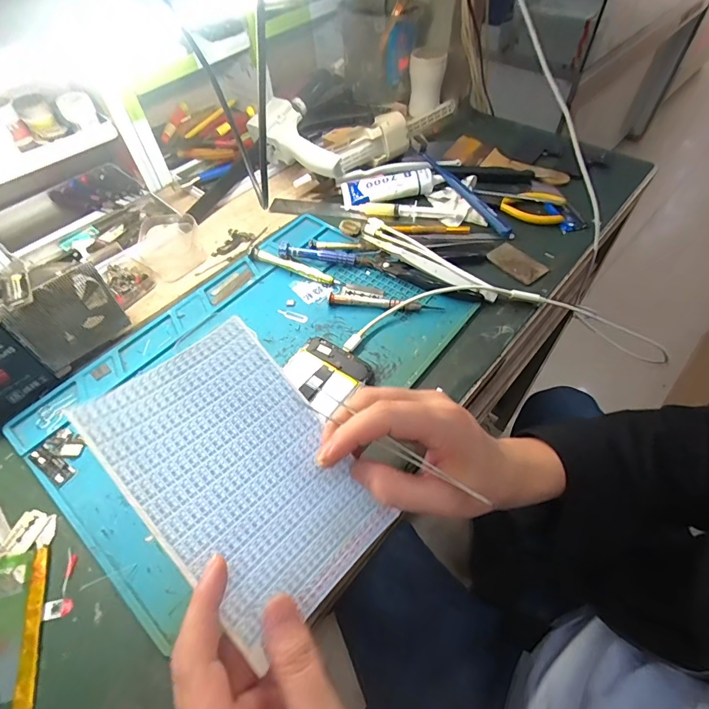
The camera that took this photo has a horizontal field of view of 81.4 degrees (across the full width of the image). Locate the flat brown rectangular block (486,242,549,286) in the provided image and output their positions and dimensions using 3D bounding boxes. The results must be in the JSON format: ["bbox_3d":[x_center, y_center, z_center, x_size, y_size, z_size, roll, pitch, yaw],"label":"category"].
[{"bbox_3d":[0.176,-0.101,0.447,0.034,0.007,0.059,-34,59,-20],"label":"flat brown rectangular block"}]

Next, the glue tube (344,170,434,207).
[{"bbox_3d":[0.042,-0.215,0.521,0.114,0.023,0.044,-1,54,2],"label":"glue tube"}]

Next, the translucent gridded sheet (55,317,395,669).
[{"bbox_3d":[-0.064,0.069,0.245,0.110,0.011,0.167,-37,85,-32],"label":"translucent gridded sheet"}]

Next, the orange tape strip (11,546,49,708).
[{"bbox_3d":[-0.208,0.175,0.266,0.009,0.004,0.098,-15,55,-8],"label":"orange tape strip"}]

